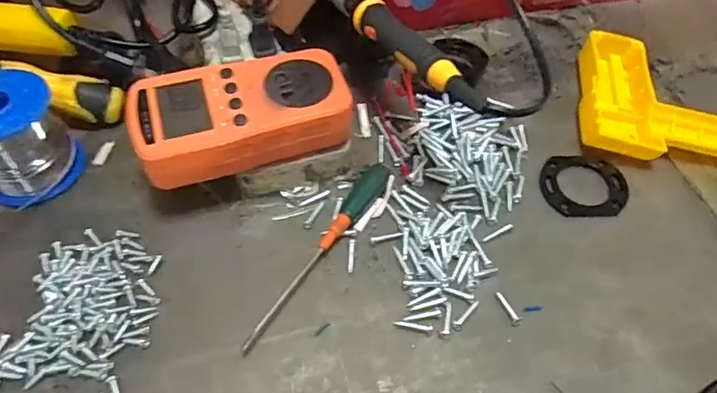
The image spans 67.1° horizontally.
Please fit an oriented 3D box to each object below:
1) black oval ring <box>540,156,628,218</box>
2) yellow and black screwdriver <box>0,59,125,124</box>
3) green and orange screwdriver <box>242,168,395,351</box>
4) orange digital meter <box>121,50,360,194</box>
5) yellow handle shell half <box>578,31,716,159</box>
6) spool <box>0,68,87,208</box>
[{"bbox_3d":[0.157,-0.008,0.377,0.059,0.004,0.053,-5,55,-7],"label":"black oval ring"},{"bbox_3d":[-0.266,-0.084,0.351,0.208,0.027,0.031,10,52,-20],"label":"yellow and black screwdriver"},{"bbox_3d":[-0.023,0.032,0.331,0.015,0.015,0.147,29,58,16],"label":"green and orange screwdriver"},{"bbox_3d":[-0.072,-0.052,0.333,0.125,0.031,0.064,-18,58,-15],"label":"orange digital meter"},{"bbox_3d":[0.242,-0.066,0.408,0.145,0.028,0.113,12,55,5],"label":"yellow handle shell half"},{"bbox_3d":[-0.222,-0.040,0.346,0.074,0.057,0.062,40,62,22],"label":"spool"}]

